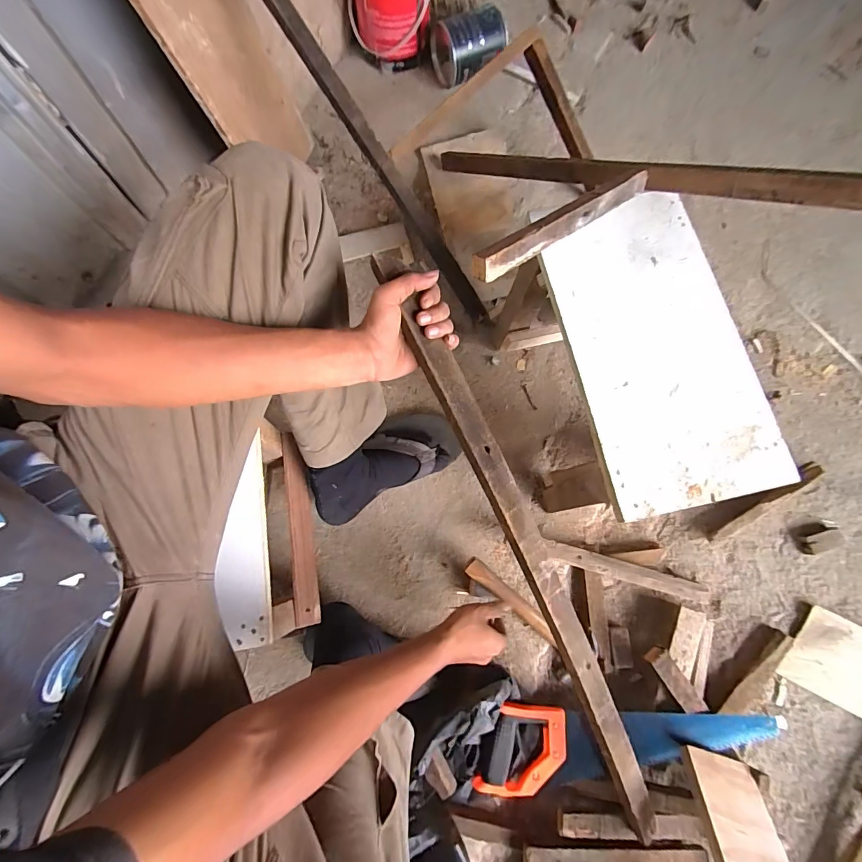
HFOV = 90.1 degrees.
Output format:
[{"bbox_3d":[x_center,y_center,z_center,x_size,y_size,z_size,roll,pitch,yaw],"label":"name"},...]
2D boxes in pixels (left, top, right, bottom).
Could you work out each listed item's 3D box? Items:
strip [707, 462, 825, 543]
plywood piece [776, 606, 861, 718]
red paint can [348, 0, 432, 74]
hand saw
[{"bbox_3d":[0.573,0.119,0.735,0.240,0.034,0.030,-27,78,-6],"label":"strip"},{"bbox_3d":[0.716,0.399,0.680,0.282,0.015,0.129,26,81,8],"label":"plywood piece"},{"bbox_3d":[-0.086,-0.877,0.887,0.168,0.140,0.147,-4,77,-1],"label":"red paint can"},{"bbox_3d":[0.284,0.443,0.633,0.433,0.021,0.110,-9,82,0],"label":"hand saw"}]

